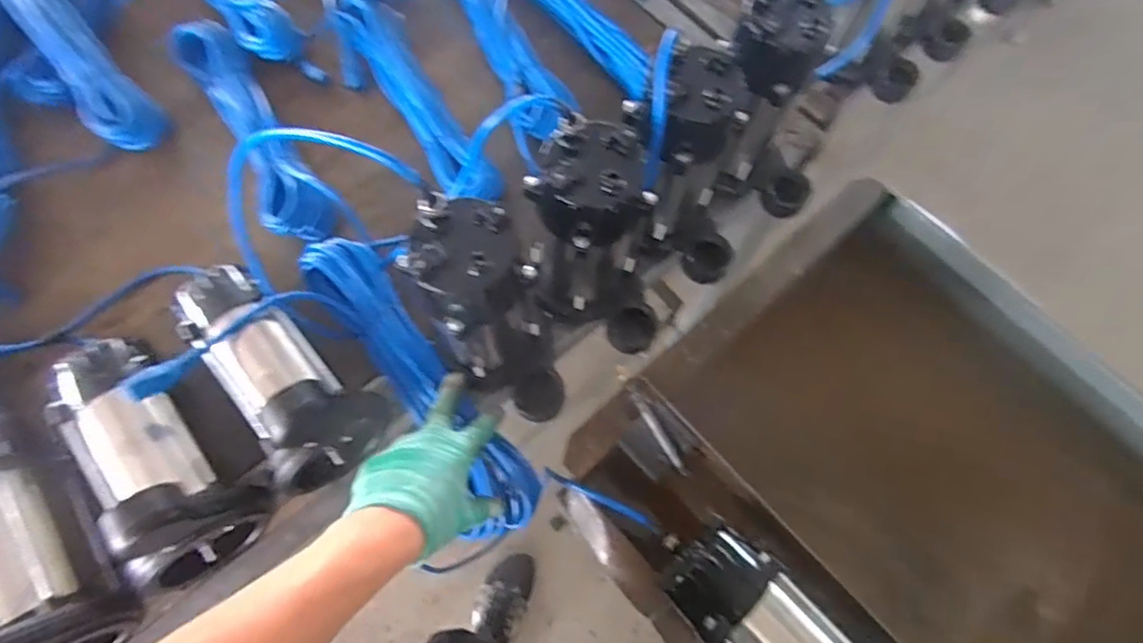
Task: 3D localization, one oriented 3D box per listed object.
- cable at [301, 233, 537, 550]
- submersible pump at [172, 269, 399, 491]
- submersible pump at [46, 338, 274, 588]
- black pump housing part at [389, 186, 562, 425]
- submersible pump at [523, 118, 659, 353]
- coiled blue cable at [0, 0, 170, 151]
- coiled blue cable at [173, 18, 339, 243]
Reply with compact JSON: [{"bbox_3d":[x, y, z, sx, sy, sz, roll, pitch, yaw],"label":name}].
[{"bbox_3d":[-0.161,0.061,0.604,0.080,0.042,0.355,-37,83,-15],"label":"cable"},{"bbox_3d":[-0.300,0.042,0.566,0.221,0.157,0.113,42,73,12],"label":"submersible pump"},{"bbox_3d":[-0.394,0.133,0.551,0.117,0.166,0.229,-41,61,-16],"label":"submersible pump"},{"bbox_3d":[-0.073,-0.010,0.555,0.167,0.249,0.104,36,72,10],"label":"black pump housing part"},{"bbox_3d":[0.030,-0.060,0.566,0.111,0.227,0.136,-19,71,-9],"label":"submersible pump"},{"bbox_3d":[-0.636,-0.356,0.730,0.073,0.081,0.332,-38,76,-15],"label":"coiled blue cable"},{"bbox_3d":[-0.394,-0.247,0.708,0.077,0.055,0.350,-31,74,-13],"label":"coiled blue cable"}]

